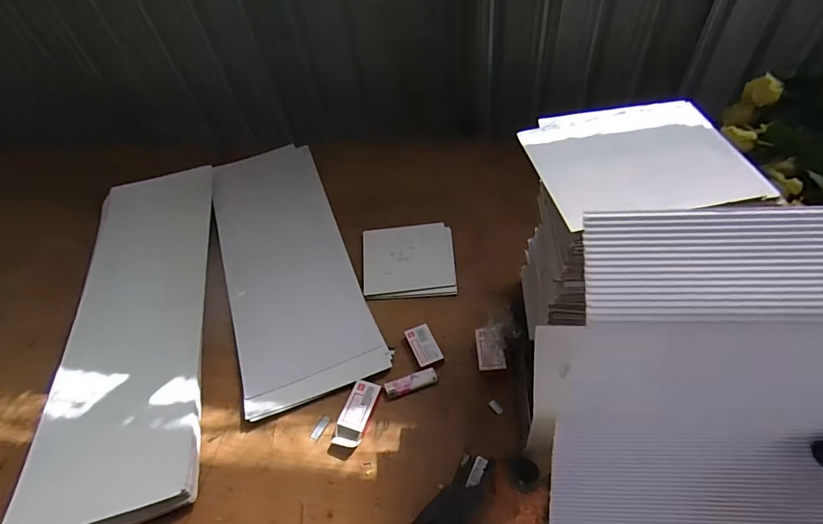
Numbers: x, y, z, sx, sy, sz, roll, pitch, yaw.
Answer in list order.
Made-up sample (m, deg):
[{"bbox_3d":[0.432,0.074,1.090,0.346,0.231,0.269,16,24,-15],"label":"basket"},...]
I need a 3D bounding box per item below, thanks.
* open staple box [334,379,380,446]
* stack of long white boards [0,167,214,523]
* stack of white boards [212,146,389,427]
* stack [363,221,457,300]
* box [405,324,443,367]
[{"bbox_3d":[-0.075,0.208,0.586,0.038,0.014,0.088,11,51,15],"label":"open staple box"},{"bbox_3d":[-0.460,0.070,0.716,0.215,0.022,0.676,-15,49,-8],"label":"stack of long white boards"},{"bbox_3d":[-0.243,-0.026,0.808,0.216,0.016,0.621,-19,50,-11],"label":"stack of white boards"},{"bbox_3d":[-0.006,-0.005,0.772,0.162,0.006,0.164,-4,48,2],"label":"stack"},{"bbox_3d":[0.019,0.126,0.646,0.038,0.012,0.066,-19,50,-11],"label":"box"}]

